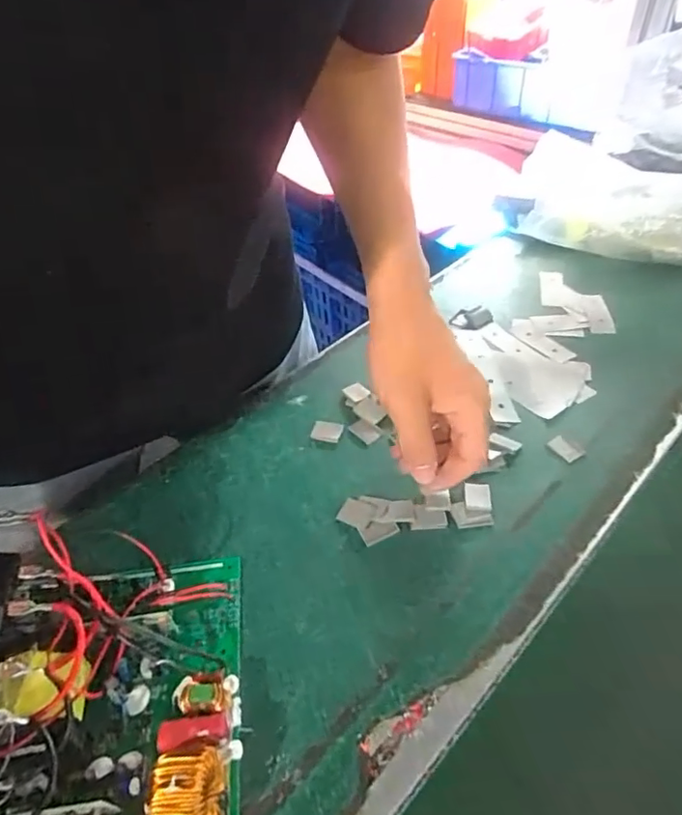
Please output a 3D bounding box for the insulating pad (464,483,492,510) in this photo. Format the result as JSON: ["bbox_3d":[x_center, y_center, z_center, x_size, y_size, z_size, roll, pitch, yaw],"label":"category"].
[{"bbox_3d":[0.095,0.063,0.384,0.018,0.005,0.020,2,44,9],"label":"insulating pad"}]

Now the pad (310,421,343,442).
[{"bbox_3d":[-0.012,0.019,0.442,0.024,0.004,0.018,8,45,15],"label":"pad"}]

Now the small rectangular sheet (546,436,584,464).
[{"bbox_3d":[0.171,0.031,0.420,0.012,0.009,0.027,-23,46,-16],"label":"small rectangular sheet"}]

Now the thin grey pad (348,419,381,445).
[{"bbox_3d":[0.019,0.018,0.444,0.017,0.004,0.024,-32,49,-24],"label":"thin grey pad"}]

